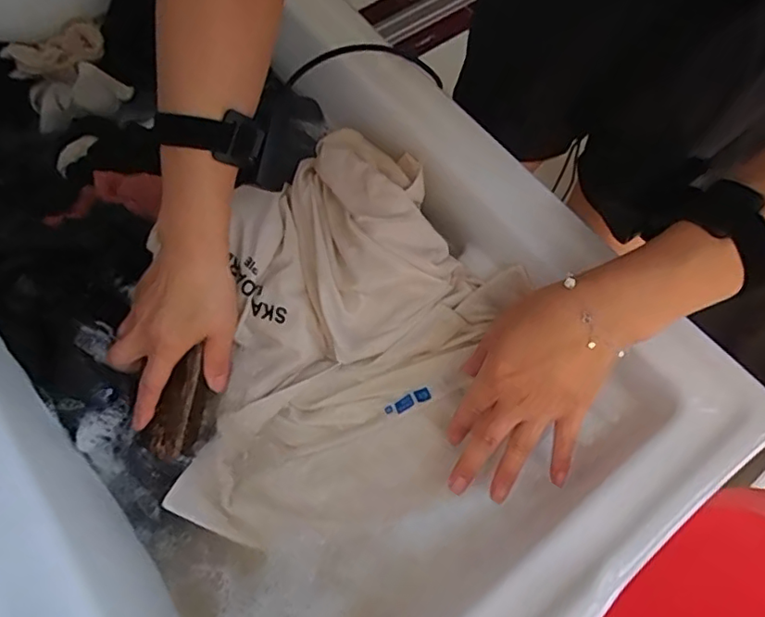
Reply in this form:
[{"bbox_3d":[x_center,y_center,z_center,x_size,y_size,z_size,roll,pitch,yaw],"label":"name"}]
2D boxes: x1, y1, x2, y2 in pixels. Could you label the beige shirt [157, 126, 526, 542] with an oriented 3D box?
[{"bbox_3d":[-0.024,0.022,0.454,0.225,0.099,0.312,8,66,0],"label":"beige shirt"}]

